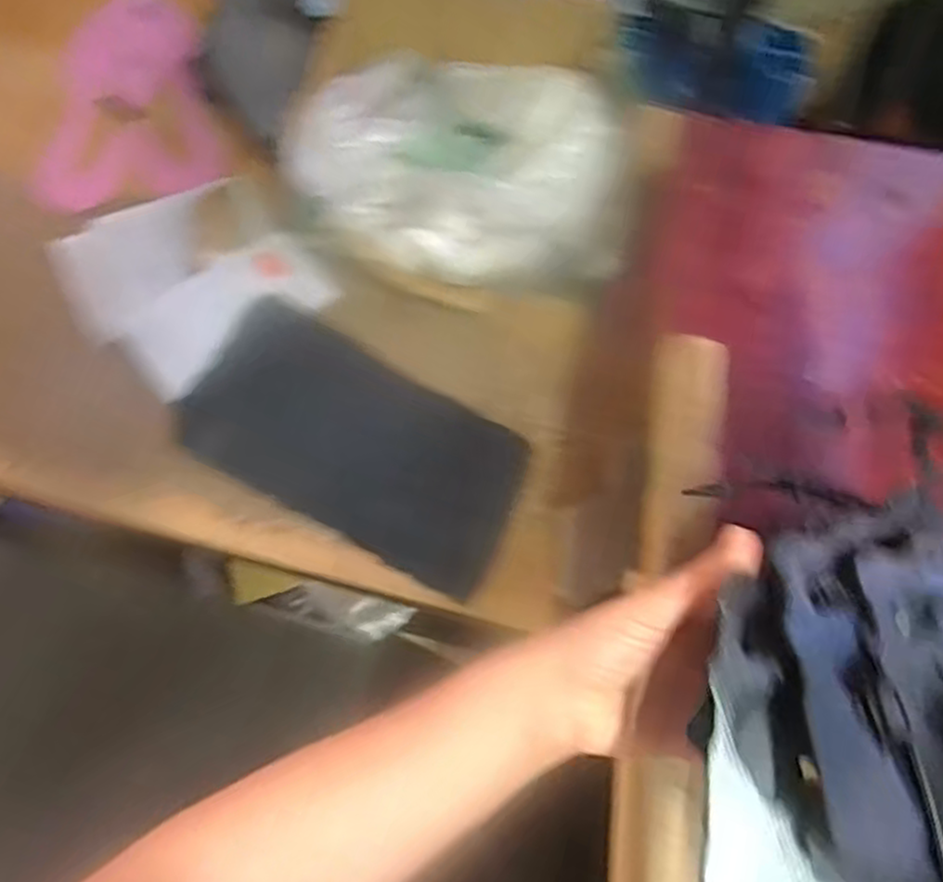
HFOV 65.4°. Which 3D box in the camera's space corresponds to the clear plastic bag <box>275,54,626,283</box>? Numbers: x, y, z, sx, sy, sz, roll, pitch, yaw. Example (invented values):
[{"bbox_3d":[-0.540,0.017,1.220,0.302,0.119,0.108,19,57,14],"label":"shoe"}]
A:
[{"bbox_3d":[-0.008,-0.256,0.677,0.298,0.060,0.255,5,70,-1],"label":"clear plastic bag"}]

